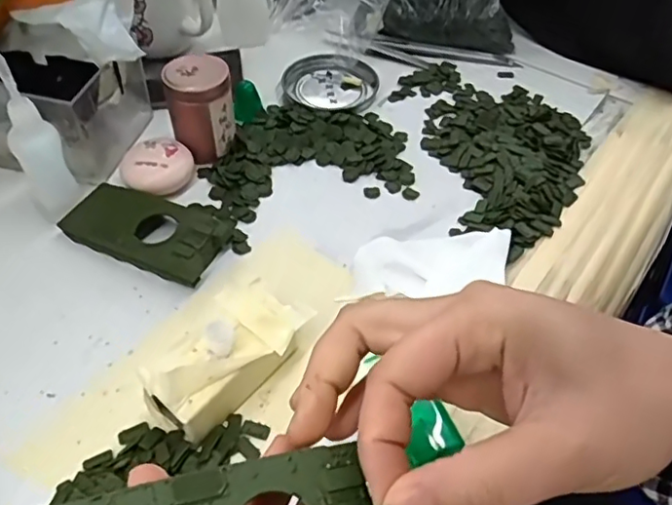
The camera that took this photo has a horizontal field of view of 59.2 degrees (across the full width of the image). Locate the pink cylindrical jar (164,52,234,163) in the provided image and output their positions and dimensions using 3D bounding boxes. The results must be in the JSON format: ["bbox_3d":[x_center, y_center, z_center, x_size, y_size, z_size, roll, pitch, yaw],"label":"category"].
[{"bbox_3d":[-0.094,-0.101,0.416,0.043,0.064,0.035,-4,50,-4],"label":"pink cylindrical jar"}]

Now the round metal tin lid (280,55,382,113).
[{"bbox_3d":[-0.007,-0.141,0.499,0.076,0.013,0.078,1,49,-1],"label":"round metal tin lid"}]

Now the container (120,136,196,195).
[{"bbox_3d":[-0.123,-0.059,0.410,0.047,0.022,0.039,-16,52,-14],"label":"container"}]

